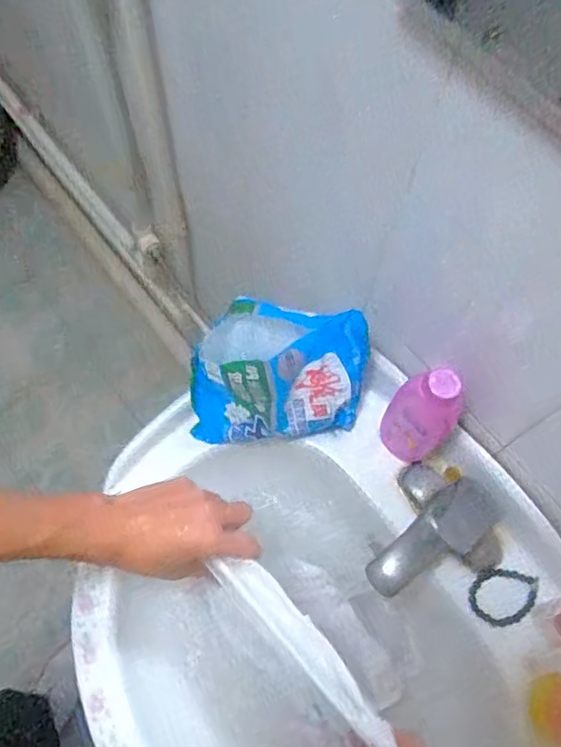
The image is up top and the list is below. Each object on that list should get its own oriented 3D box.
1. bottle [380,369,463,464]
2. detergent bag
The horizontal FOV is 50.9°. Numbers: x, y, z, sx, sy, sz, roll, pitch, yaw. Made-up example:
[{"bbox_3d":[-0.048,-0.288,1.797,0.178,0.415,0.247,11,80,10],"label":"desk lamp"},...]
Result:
[{"bbox_3d":[0.138,0.042,0.577,0.046,0.155,0.063,-39,74,-18],"label":"bottle"},{"bbox_3d":[-0.002,0.000,0.613,0.179,0.126,0.112,1,66,-3],"label":"detergent bag"}]

